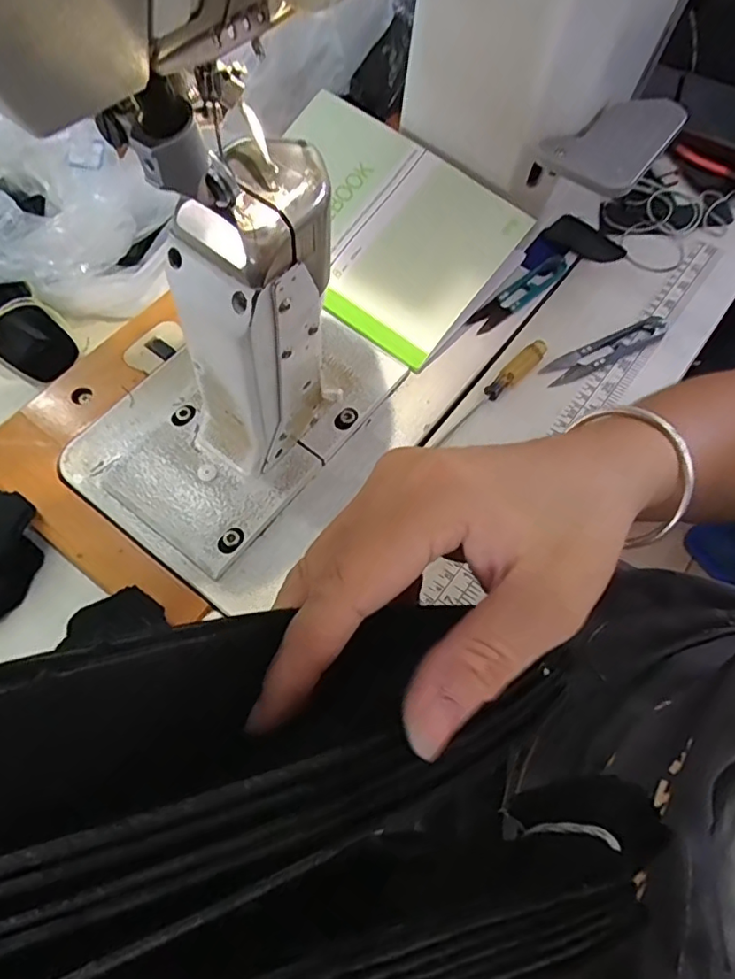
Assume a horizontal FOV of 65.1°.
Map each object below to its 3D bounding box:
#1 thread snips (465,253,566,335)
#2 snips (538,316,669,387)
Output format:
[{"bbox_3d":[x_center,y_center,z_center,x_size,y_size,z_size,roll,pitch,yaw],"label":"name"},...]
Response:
[{"bbox_3d":[0.121,-0.157,0.454,0.104,0.012,0.026,-34,65,-16],"label":"thread snips"},{"bbox_3d":[0.178,-0.105,0.429,0.108,0.009,0.021,-26,63,-12],"label":"snips"}]

